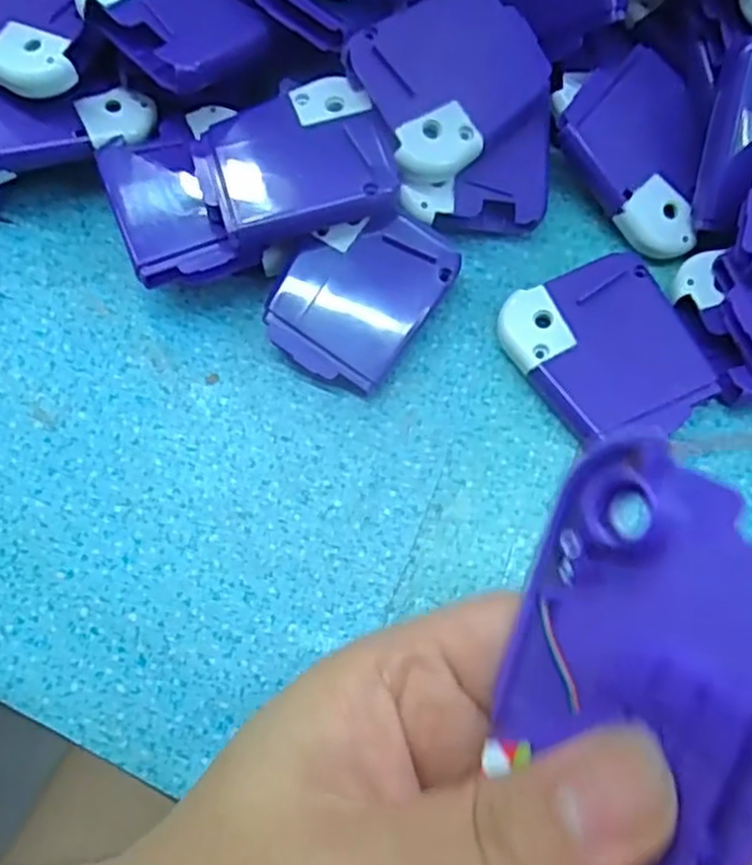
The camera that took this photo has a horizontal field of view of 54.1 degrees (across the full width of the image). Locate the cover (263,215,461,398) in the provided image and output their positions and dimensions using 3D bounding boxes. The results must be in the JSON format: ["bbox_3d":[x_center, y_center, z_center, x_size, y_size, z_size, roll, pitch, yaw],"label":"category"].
[{"bbox_3d":[-0.005,-0.044,0.246,0.044,0.022,0.058,33,76,12],"label":"cover"}]

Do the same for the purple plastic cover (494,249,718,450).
[{"bbox_3d":[0.074,-0.025,0.238,0.052,0.012,0.058,-22,73,-5],"label":"purple plastic cover"}]

